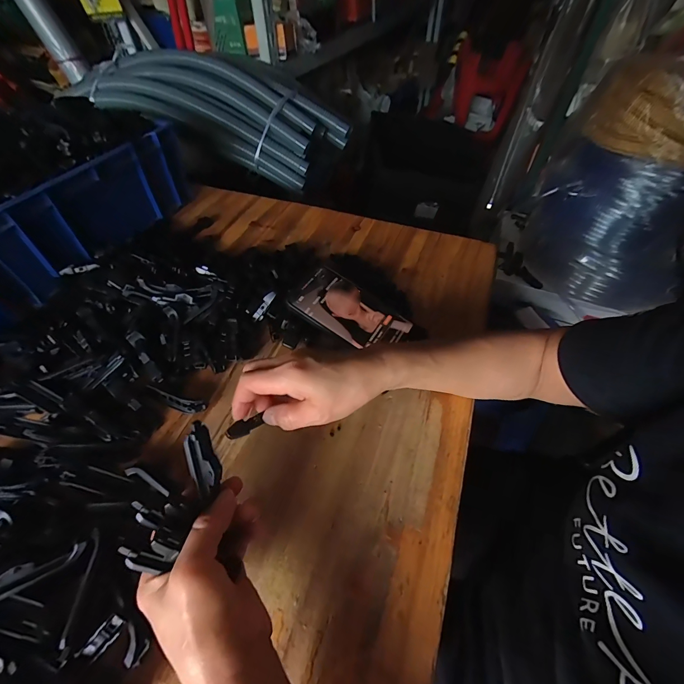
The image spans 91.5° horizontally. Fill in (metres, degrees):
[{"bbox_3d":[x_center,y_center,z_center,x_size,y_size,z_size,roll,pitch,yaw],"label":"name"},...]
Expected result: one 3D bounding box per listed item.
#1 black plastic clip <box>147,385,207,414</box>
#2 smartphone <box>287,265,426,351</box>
[{"bbox_3d":[-0.176,0.063,0.353,0.066,0.015,0.013,12,52,9],"label":"black plastic clip"},{"bbox_3d":[0.018,-0.034,0.400,0.153,0.012,0.078,33,61,5],"label":"smartphone"}]

